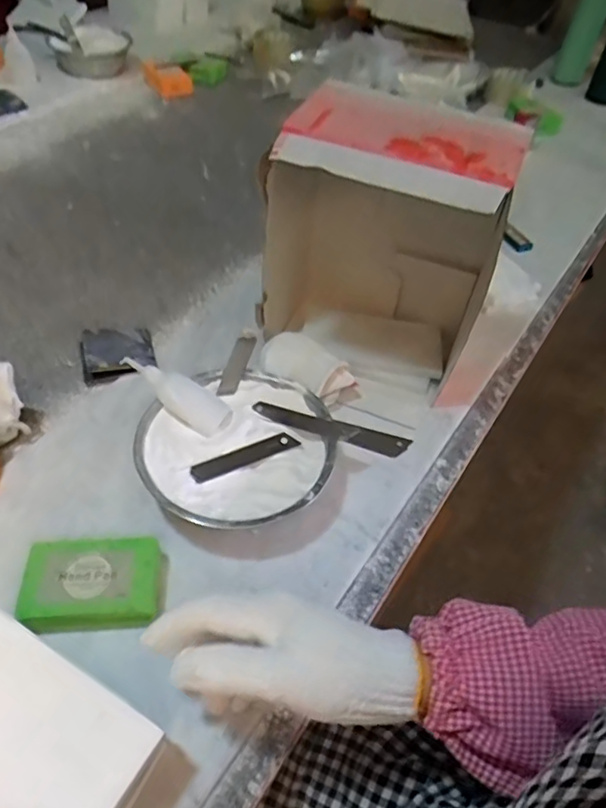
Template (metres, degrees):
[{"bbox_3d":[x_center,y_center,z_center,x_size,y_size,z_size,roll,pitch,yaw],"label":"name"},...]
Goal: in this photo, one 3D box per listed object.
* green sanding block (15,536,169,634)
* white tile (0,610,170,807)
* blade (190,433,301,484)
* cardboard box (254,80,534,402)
[{"bbox_3d":[-0.153,0.135,0.446,0.098,0.031,0.063,-2,50,-7],"label":"green sanding block"},{"bbox_3d":[-0.156,0.178,0.335,0.149,0.010,0.076,27,52,16],"label":"white tile"},{"bbox_3d":[-0.048,0.043,0.503,0.093,0.004,0.017,-20,58,-25],"label":"blade"},{"bbox_3d":[0.067,-0.134,0.561,0.204,0.249,0.125,16,50,7],"label":"cardboard box"}]

